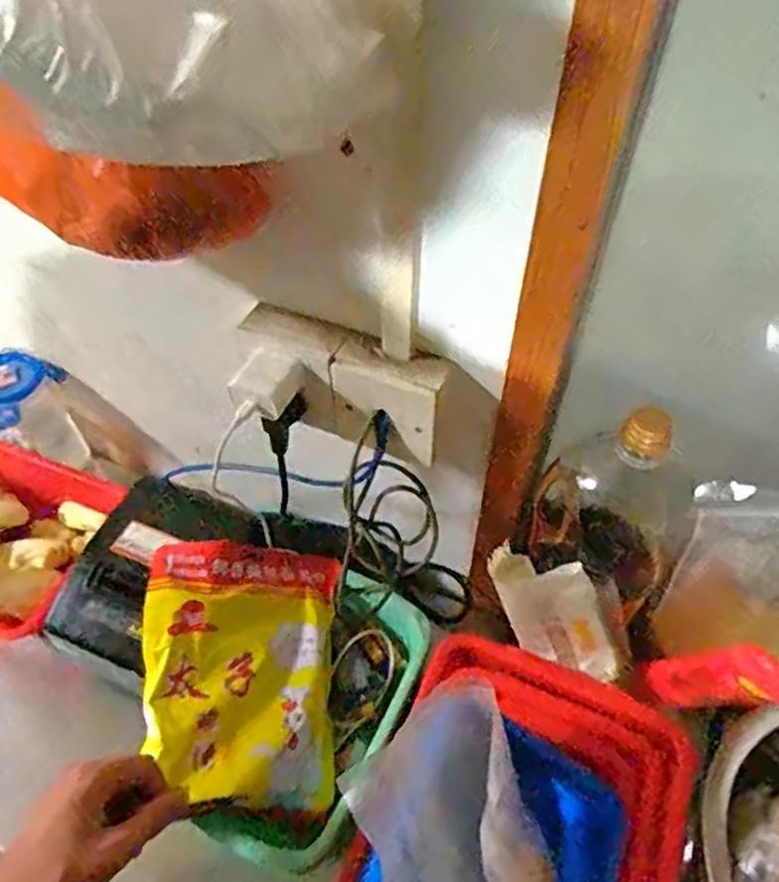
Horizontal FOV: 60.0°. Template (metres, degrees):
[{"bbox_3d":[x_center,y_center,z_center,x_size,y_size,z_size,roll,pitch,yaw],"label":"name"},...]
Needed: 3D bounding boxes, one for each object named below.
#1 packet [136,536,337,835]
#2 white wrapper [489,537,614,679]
[{"bbox_3d":[-0.131,0.200,0.598,0.170,0.015,0.227,13,54,-19],"label":"packet"},{"bbox_3d":[0.142,0.149,0.577,0.123,0.111,0.034,22,54,17],"label":"white wrapper"}]

